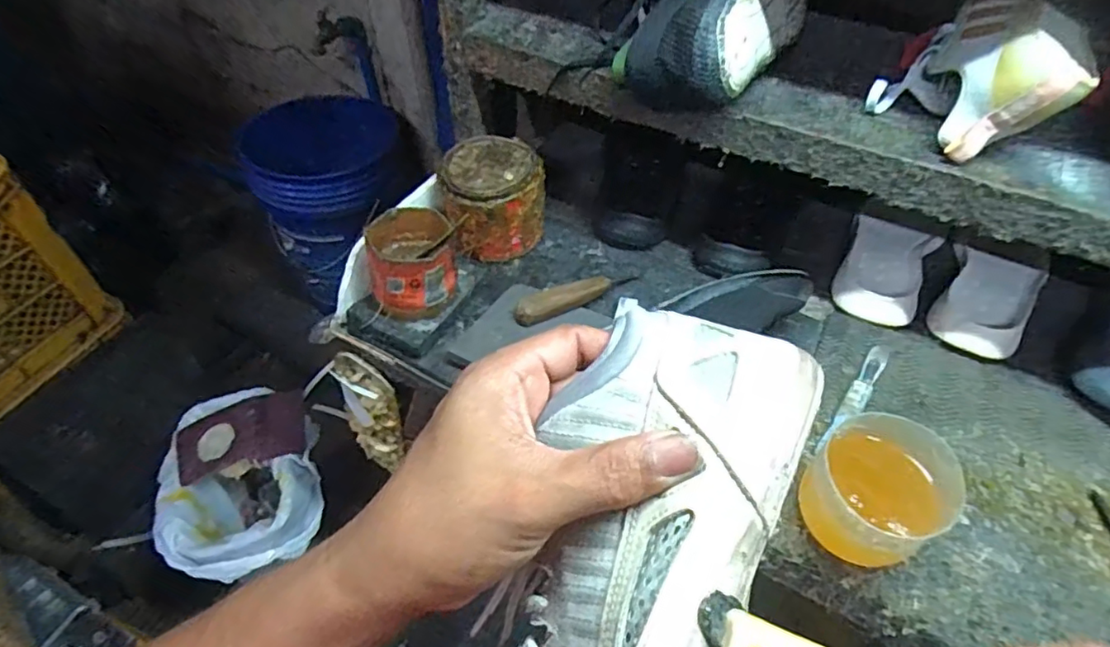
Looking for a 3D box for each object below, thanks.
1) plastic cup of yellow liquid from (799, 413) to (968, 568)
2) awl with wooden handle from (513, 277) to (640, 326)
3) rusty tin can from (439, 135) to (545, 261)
[{"bbox_3d":[0.228,0.124,0.432,0.092,0.079,0.085,0,52,0],"label":"plastic cup of yellow liquid"},{"bbox_3d":[0.021,-0.029,0.589,0.129,0.019,0.021,-20,55,-16],"label":"awl with wooden handle"},{"bbox_3d":[-0.066,-0.136,0.644,0.101,0.089,0.100,0,52,0],"label":"rusty tin can"}]

